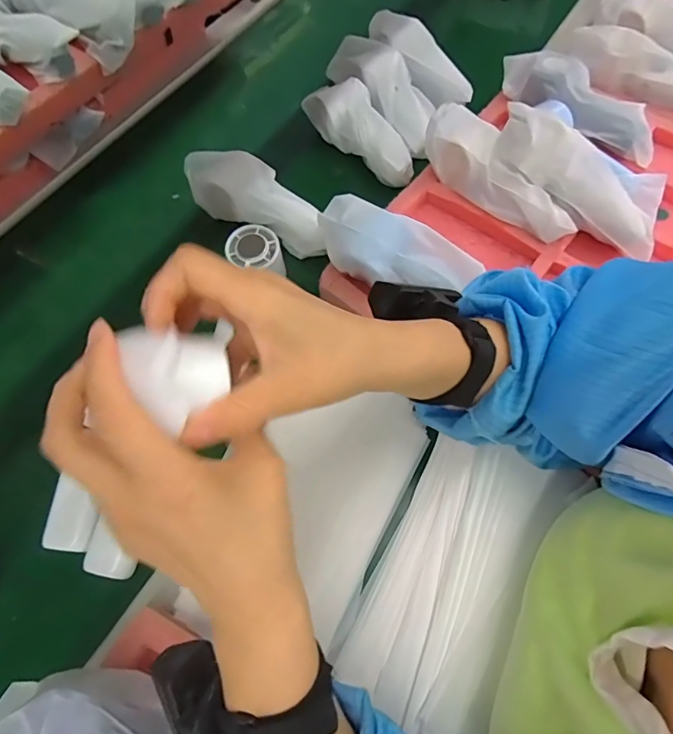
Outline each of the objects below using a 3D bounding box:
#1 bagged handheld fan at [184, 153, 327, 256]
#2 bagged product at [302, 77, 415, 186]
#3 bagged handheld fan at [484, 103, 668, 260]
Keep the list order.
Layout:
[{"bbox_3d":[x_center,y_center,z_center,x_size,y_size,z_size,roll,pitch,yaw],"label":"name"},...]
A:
[{"bbox_3d":[-0.084,-0.187,0.525,0.178,0.050,0.066,29,68,14],"label":"bagged handheld fan"},{"bbox_3d":[0.036,-0.282,0.569,0.057,0.047,0.161,-37,69,-15],"label":"bagged product"},{"bbox_3d":[0.244,-0.191,0.477,0.184,0.051,0.067,37,70,2],"label":"bagged handheld fan"}]

